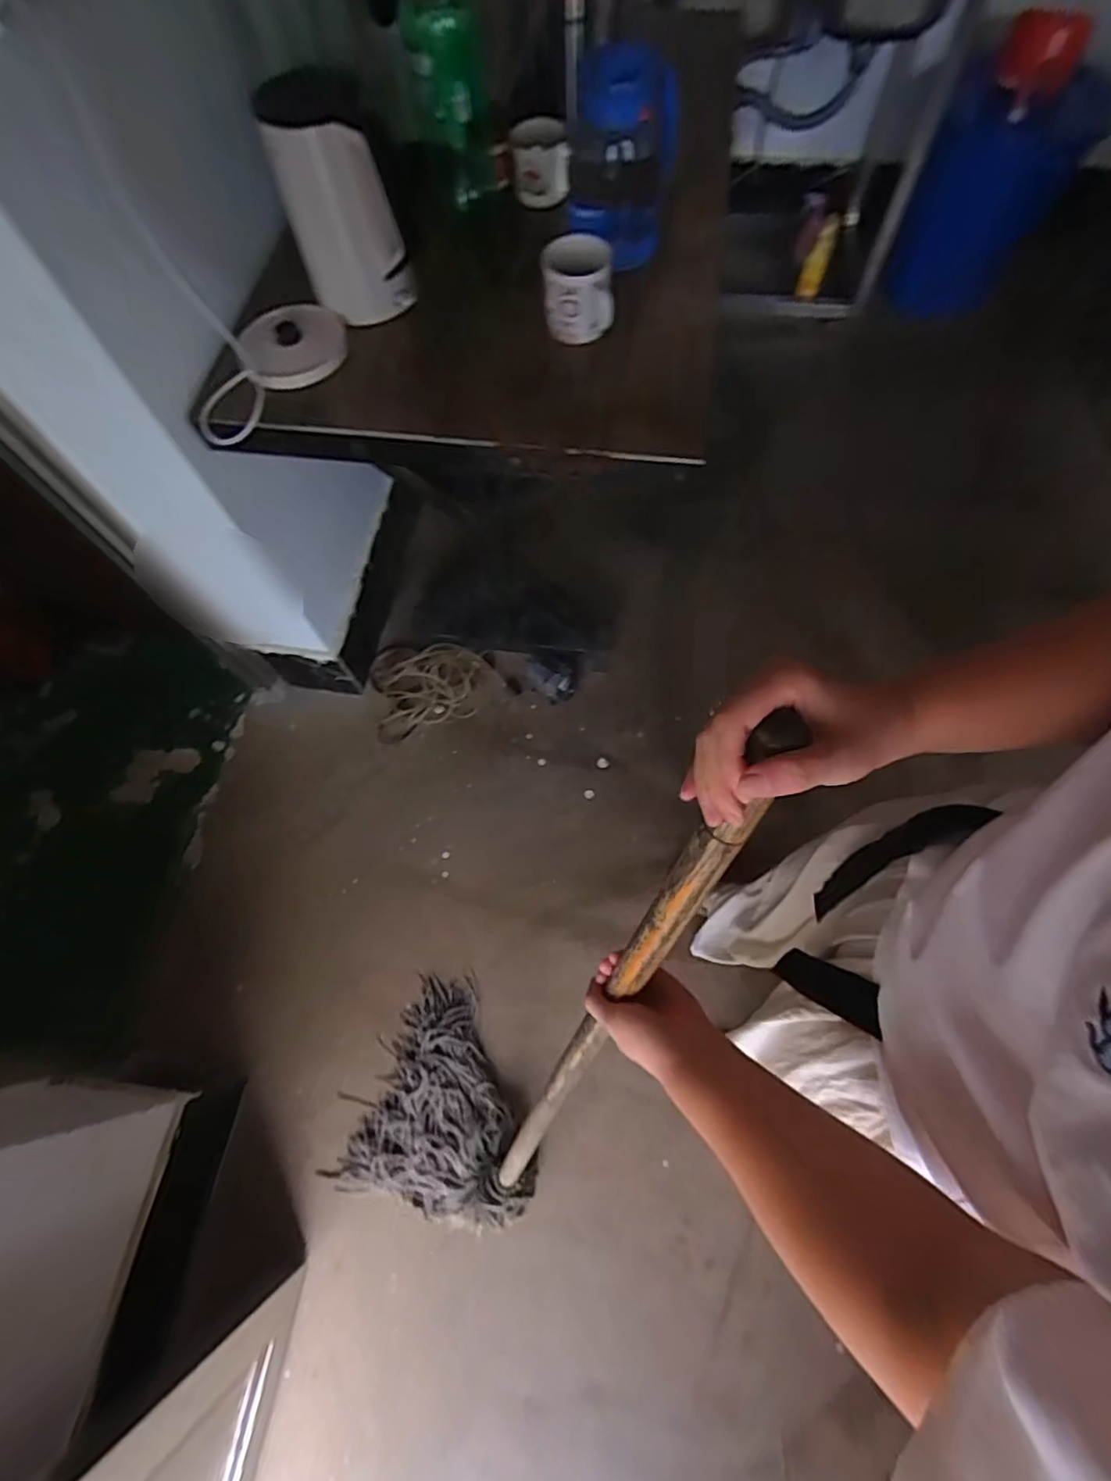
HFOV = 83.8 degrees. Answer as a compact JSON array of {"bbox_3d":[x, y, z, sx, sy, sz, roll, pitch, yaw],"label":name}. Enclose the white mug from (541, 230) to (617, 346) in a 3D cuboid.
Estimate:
[{"bbox_3d":[0.028,-0.602,0.830,0.095,0.095,0.105,-2,67,2],"label":"white mug"}]

